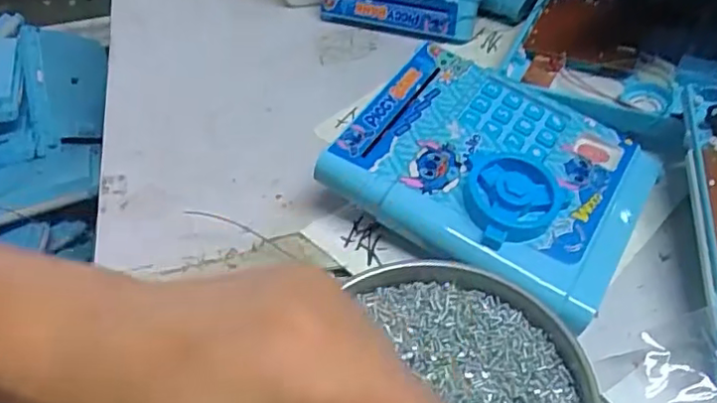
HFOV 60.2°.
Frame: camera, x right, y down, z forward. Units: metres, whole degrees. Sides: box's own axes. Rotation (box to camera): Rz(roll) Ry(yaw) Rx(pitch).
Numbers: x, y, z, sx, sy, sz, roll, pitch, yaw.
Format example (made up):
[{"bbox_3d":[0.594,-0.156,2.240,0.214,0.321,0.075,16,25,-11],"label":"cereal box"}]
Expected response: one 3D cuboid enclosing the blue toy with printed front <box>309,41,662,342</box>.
[{"bbox_3d":[0.077,-0.019,0.350,0.157,0.044,0.131,24,53,25],"label":"blue toy with printed front"}]

